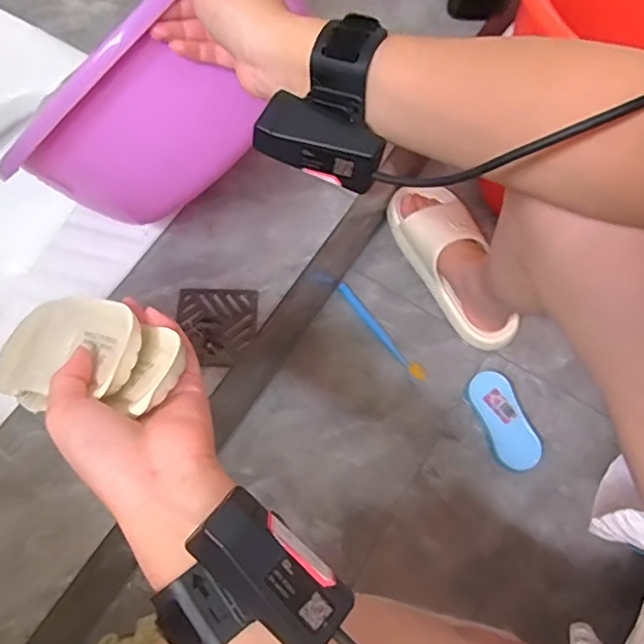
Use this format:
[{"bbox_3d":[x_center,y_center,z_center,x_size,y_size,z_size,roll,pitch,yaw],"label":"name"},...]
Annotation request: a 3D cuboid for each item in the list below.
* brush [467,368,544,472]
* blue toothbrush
[{"bbox_3d":[0.235,0.125,0.729,0.057,0.038,0.131,-18,70,-5],"label":"brush"},{"bbox_3d":[0.082,0.012,0.789,0.020,0.013,0.174,-39,73,-12],"label":"blue toothbrush"}]

